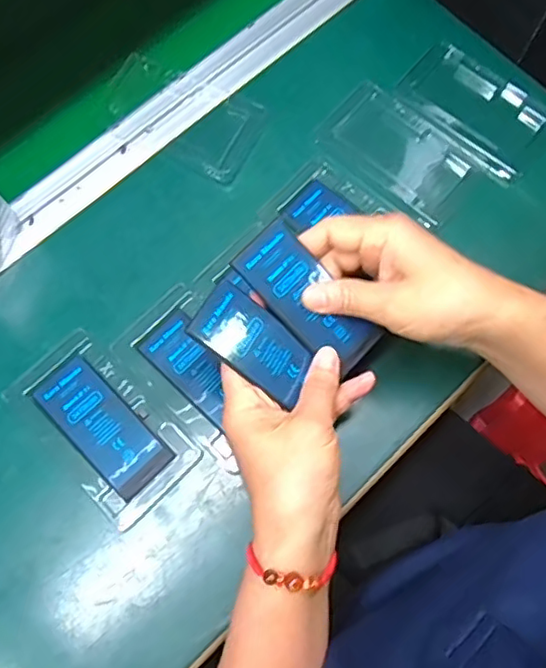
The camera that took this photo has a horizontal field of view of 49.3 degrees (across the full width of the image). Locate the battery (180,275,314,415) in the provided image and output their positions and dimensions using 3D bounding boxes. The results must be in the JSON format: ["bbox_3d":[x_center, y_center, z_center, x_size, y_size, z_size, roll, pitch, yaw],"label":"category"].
[{"bbox_3d":[-0.011,0.005,0.362,0.077,0.006,0.042,40,66,-9],"label":"battery"}]

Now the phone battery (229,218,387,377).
[{"bbox_3d":[0.022,-0.021,0.371,0.041,0.005,0.099,-44,96,-6],"label":"phone battery"}]

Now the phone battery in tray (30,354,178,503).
[{"bbox_3d":[-0.117,0.062,0.410,0.101,0.005,0.043,44,77,10],"label":"phone battery in tray"}]

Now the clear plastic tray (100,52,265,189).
[{"bbox_3d":[-0.078,-0.178,0.490,0.133,0.011,0.077,26,75,6],"label":"clear plastic tray"}]

